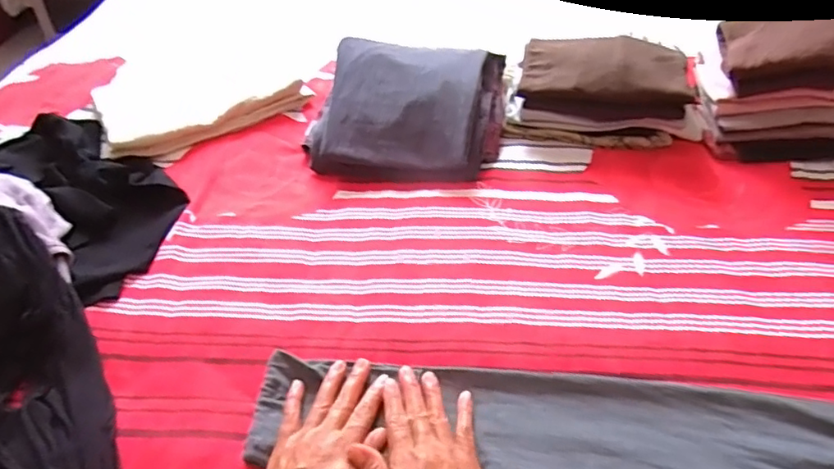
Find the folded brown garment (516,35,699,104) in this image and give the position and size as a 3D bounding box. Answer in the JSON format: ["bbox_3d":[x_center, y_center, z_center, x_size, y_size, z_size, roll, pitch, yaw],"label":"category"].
[{"bbox_3d":[0.266,-0.242,0.794,0.224,0.043,0.134,7,46,13],"label":"folded brown garment"}]

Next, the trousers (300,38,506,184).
[{"bbox_3d":[-0.006,-0.190,0.813,0.256,0.106,0.229,6,44,11],"label":"trousers"}]

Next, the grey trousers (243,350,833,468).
[{"bbox_3d":[0.196,0.176,0.490,0.694,0.026,0.107,3,43,9],"label":"grey trousers"}]

